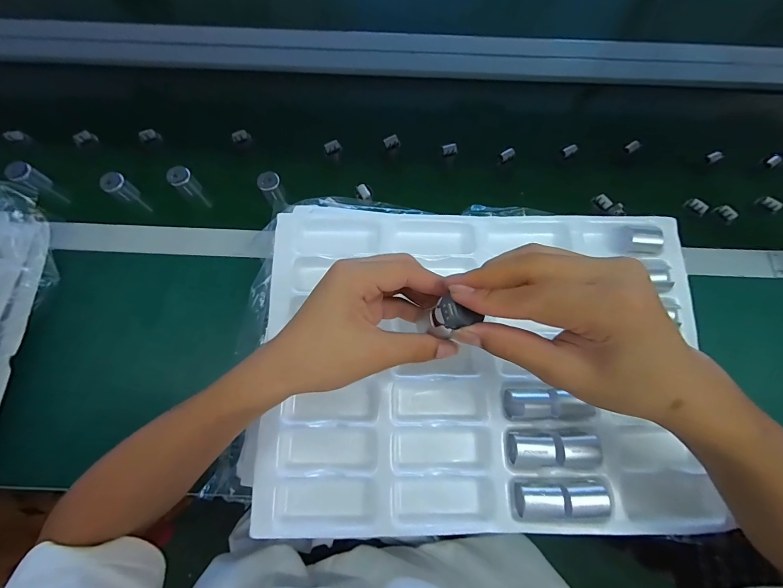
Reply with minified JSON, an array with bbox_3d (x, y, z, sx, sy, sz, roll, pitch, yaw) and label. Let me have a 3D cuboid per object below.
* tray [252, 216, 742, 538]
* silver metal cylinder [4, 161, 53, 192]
[{"bbox_3d":[0.096,0.064,0.366,0.451,0.039,0.321,-2,74,-3],"label":"tray"},{"bbox_3d":[-0.525,-0.169,0.506,0.027,0.043,0.030,22,75,4],"label":"silver metal cylinder"}]

